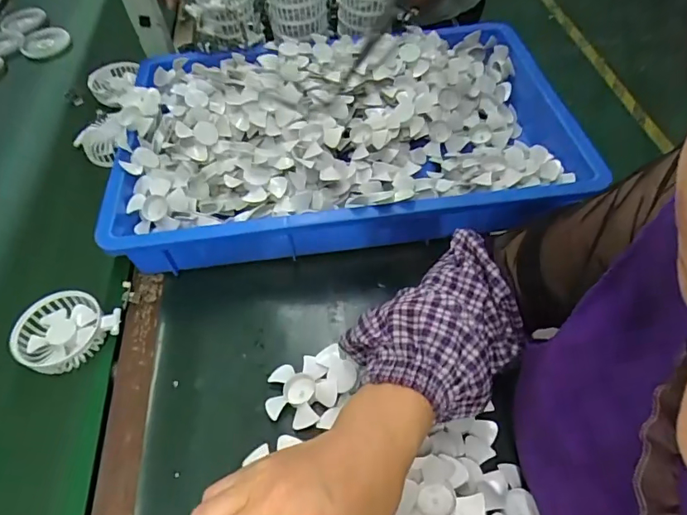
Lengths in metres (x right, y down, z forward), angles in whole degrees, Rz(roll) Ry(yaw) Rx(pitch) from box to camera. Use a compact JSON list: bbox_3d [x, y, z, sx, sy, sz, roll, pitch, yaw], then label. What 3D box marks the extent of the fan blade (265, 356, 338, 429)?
[{"bbox_3d":[-0.044,0.130,0.466,0.067,0.019,0.066,-3,52,4],"label":"fan blade"}]

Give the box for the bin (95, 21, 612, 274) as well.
[{"bbox_3d":[0.000,-0.166,0.636,0.551,0.098,0.375,-7,52,1],"label":"bin"}]

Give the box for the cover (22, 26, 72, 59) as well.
[{"bbox_3d":[-0.590,-0.427,0.954,0.091,0.017,0.094,-20,53,-10],"label":"cover"}]

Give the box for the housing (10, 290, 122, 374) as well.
[{"bbox_3d":[-0.301,0.078,0.521,0.098,0.027,0.086,-40,59,-23],"label":"housing"}]

